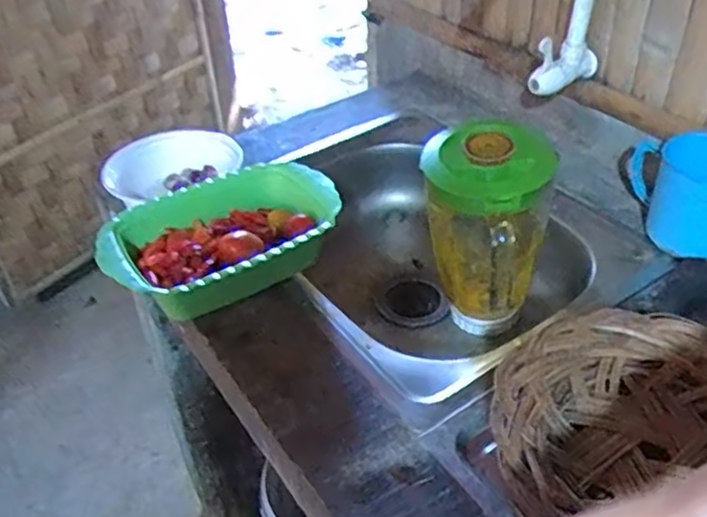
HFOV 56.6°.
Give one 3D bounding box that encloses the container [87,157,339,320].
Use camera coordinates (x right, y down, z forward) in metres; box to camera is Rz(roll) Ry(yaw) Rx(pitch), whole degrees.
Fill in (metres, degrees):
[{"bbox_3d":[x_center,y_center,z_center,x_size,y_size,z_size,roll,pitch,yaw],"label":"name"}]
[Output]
[{"bbox_3d":[-0.150,-0.018,0.762,0.257,0.085,0.181,-21,43,-21],"label":"container"}]

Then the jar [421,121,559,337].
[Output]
[{"bbox_3d":[0.159,-0.023,0.793,0.111,0.256,0.142,-27,45,-27],"label":"jar"}]

